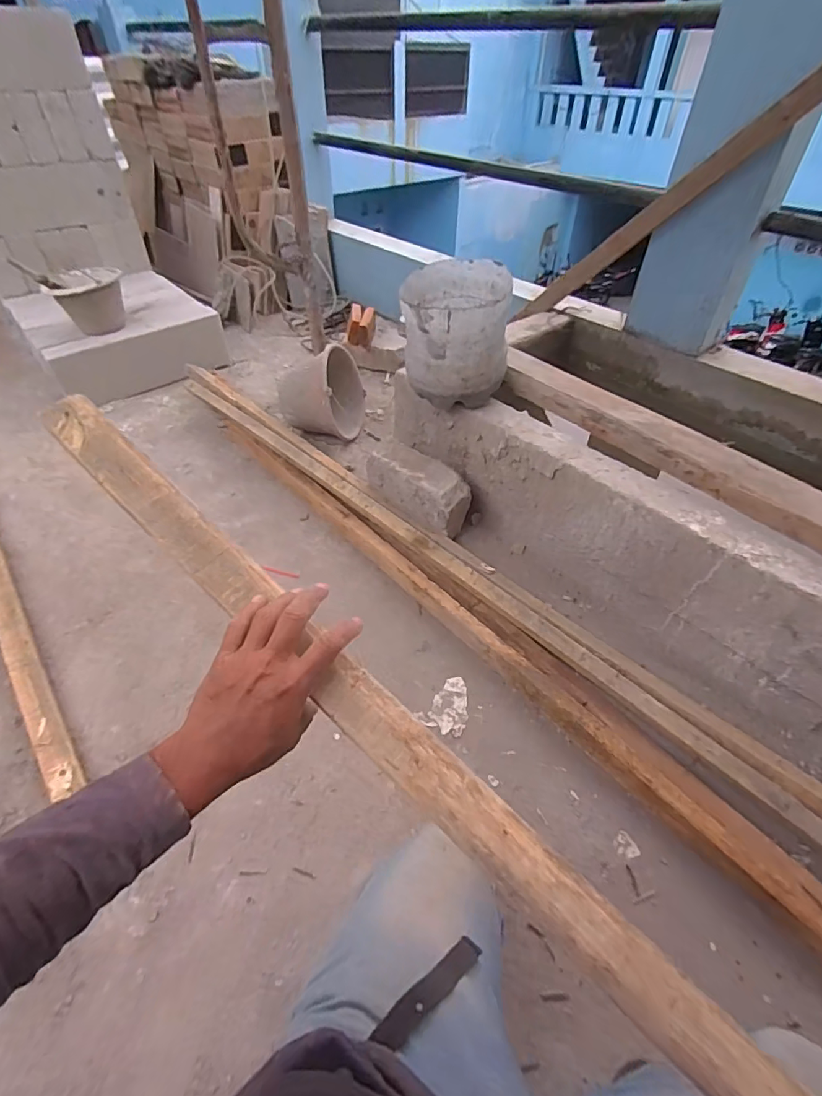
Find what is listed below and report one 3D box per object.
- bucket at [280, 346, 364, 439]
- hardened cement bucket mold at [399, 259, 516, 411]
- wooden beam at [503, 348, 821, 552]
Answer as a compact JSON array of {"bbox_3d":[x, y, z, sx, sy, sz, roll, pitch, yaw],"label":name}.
[{"bbox_3d":[-0.300,-0.500,1.617,0.236,0.274,0.236,-10,38,8],"label":"bucket"},{"bbox_3d":[0.103,-0.502,1.171,0.237,0.234,0.253,0,45,0],"label":"hardened cement bucket mold"},{"bbox_3d":[0.650,-0.138,0.962,0.151,0.062,1.203,-30,53,-27],"label":"wooden beam"}]

